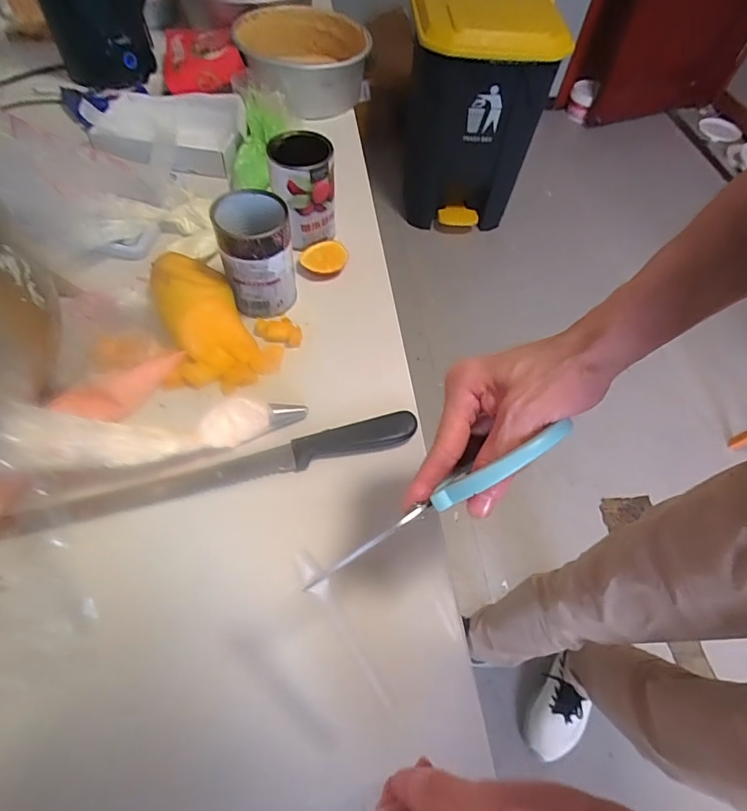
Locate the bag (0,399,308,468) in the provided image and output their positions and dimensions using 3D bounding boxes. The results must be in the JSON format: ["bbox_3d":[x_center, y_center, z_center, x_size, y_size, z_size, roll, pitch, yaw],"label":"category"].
[{"bbox_3d":[-0.169,0.018,0.399,0.225,0.043,0.034,-6,57,-28],"label":"bag"}]

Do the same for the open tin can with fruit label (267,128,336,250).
[{"bbox_3d":[-0.082,-0.255,0.551,0.069,0.103,0.072,1,58,-2],"label":"open tin can with fruit label"}]

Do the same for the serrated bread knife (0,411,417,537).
[{"bbox_3d":[-0.134,0.058,0.415,0.358,0.013,0.030,-13,60,-11],"label":"serrated bread knife"}]

